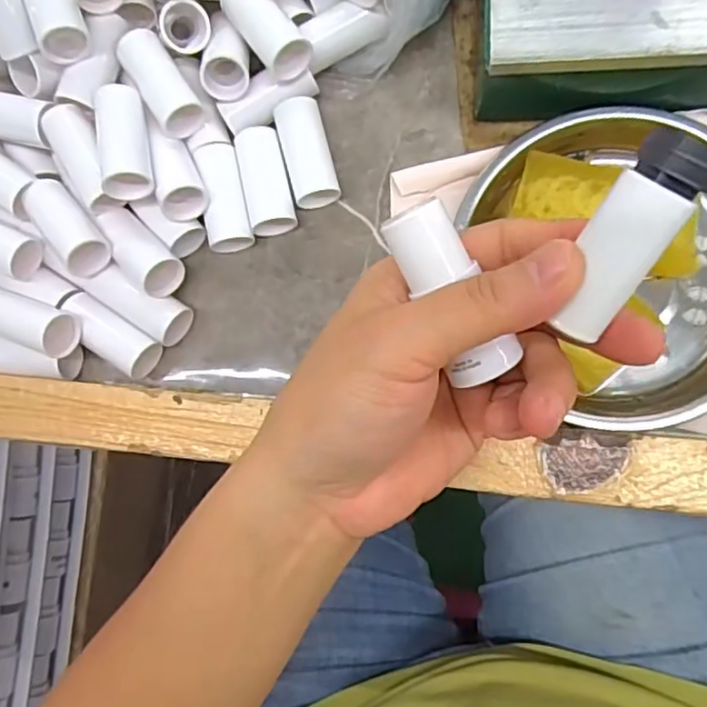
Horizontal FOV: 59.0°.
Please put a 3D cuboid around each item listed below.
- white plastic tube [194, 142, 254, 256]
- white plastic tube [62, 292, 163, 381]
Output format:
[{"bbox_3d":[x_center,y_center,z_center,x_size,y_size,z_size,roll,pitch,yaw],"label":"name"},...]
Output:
[{"bbox_3d":[-0.060,-0.073,0.293,0.020,0.016,0.050,-14,83,6],"label":"white plastic tube"},{"bbox_3d":[-0.114,-0.009,0.291,0.046,0.018,0.020,32,89,10],"label":"white plastic tube"}]

